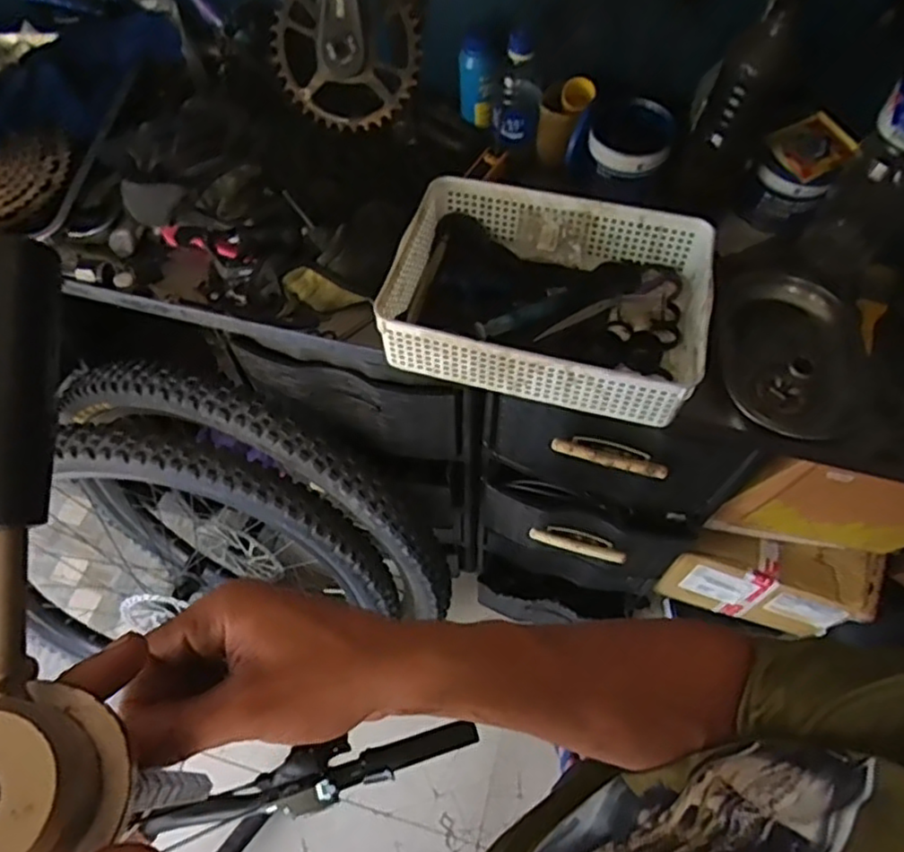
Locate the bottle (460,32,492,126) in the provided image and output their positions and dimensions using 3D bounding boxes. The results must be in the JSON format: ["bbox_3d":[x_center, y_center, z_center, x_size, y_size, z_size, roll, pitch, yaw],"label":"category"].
[{"bbox_3d":[0.031,-0.438,0.846,0.040,0.108,0.034,0,62,1],"label":"bottle"}]

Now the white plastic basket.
[{"bbox_3d":[0.107,-0.147,0.744,0.329,0.087,0.254,14,63,8],"label":"white plastic basket"}]

